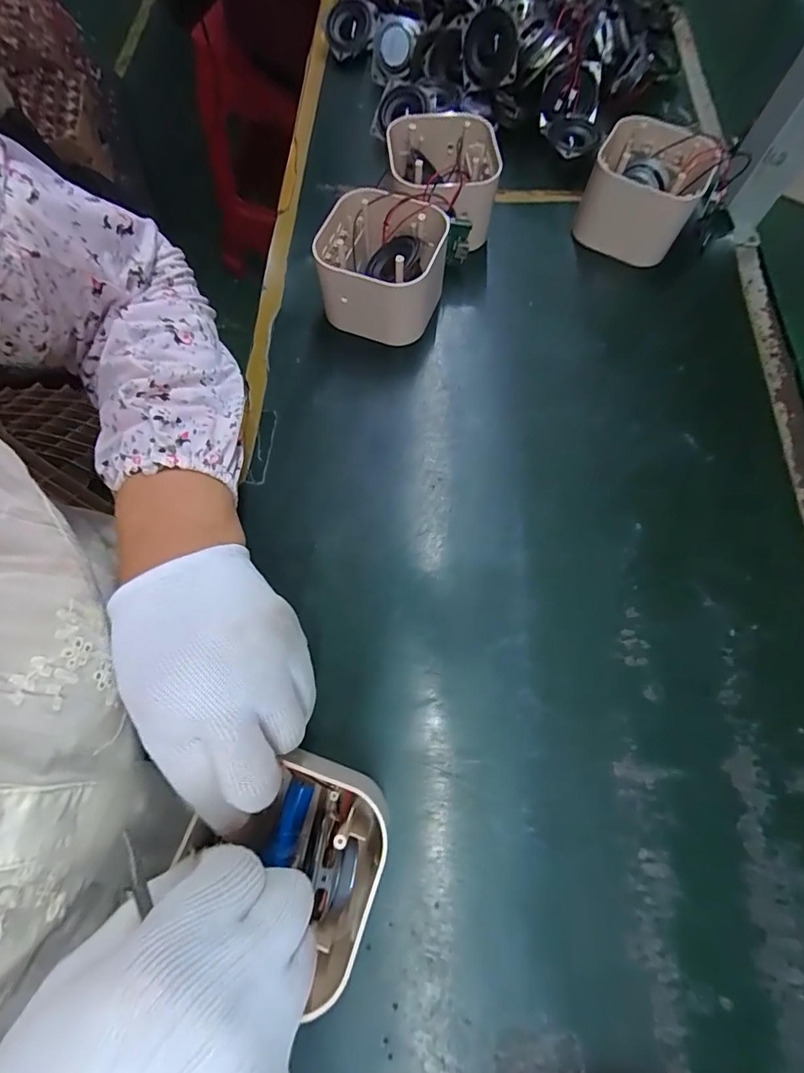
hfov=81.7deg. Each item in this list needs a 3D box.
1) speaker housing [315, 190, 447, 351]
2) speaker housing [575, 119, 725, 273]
[{"bbox_3d":[-0.016,-0.210,0.372,0.096,0.065,0.095,8,69,2],"label":"speaker housing"},{"bbox_3d":[0.203,-0.291,0.397,0.089,0.068,0.083,21,70,7],"label":"speaker housing"}]

